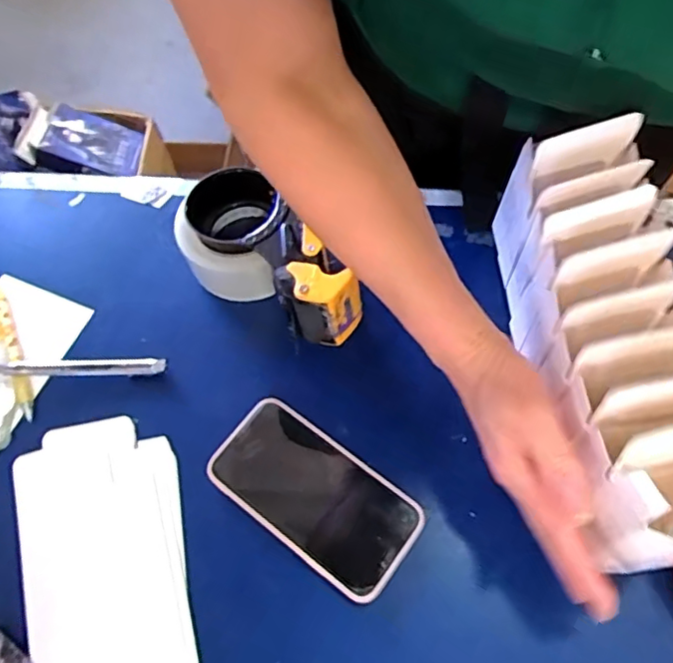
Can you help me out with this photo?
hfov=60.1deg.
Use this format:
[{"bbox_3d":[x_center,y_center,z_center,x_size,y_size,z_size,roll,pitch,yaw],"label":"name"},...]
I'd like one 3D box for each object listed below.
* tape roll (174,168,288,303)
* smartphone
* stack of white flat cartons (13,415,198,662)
[{"bbox_3d":[-0.085,-0.077,0.490,0.085,0.070,0.092,-1,63,2],"label":"tape roll"},{"bbox_3d":[-0.016,0.116,0.420,0.154,0.008,0.080,34,69,18],"label":"smartphone"},{"bbox_3d":[-0.163,0.154,0.408,0.110,0.013,0.191,-15,63,-6],"label":"stack of white flat cartons"}]

